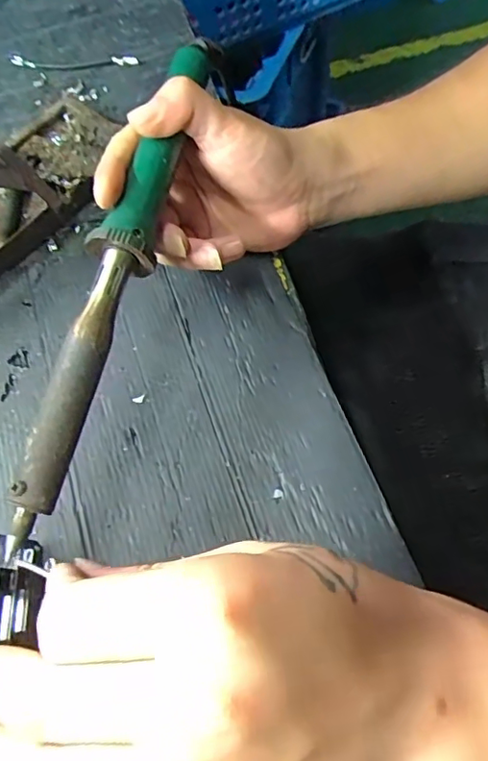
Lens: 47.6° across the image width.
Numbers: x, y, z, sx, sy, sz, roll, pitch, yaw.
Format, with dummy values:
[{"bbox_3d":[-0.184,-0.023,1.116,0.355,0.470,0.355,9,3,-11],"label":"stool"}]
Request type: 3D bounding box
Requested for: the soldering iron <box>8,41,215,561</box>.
[{"bbox_3d":[-0.057,-0.059,0.259,0.022,0.026,0.264,12,71,9],"label":"soldering iron"}]

